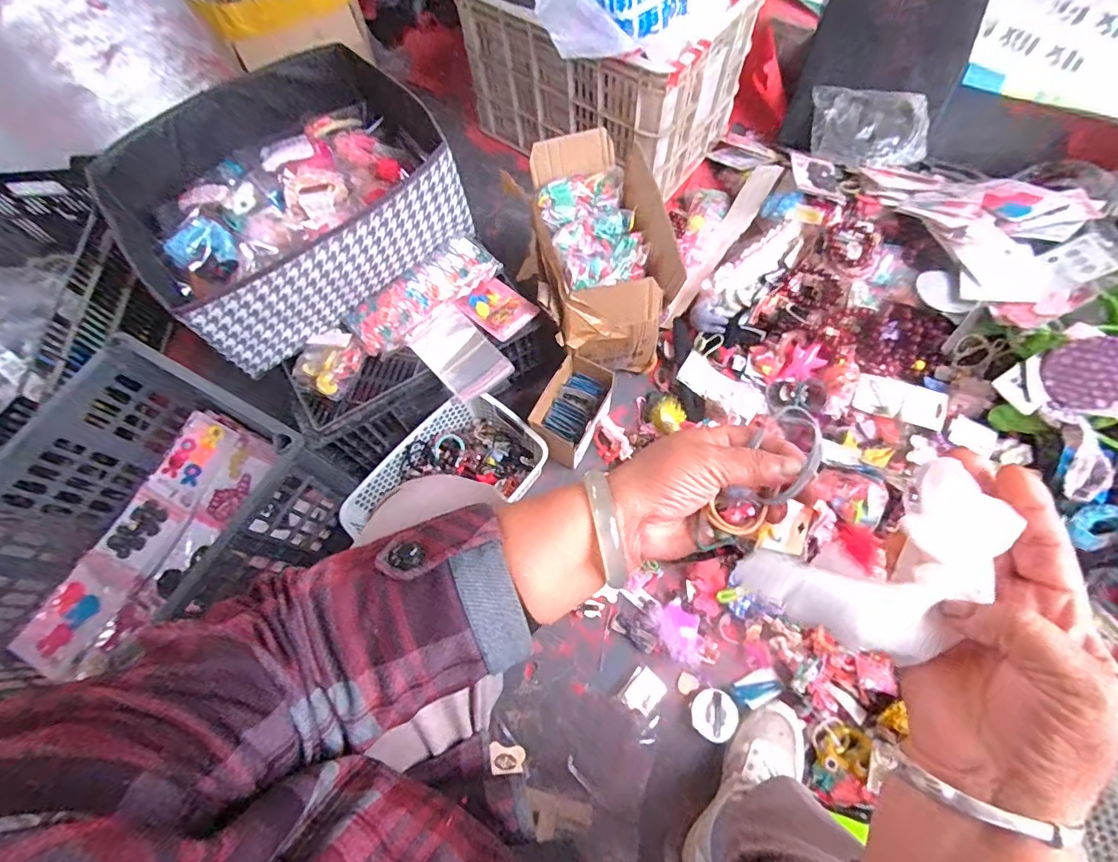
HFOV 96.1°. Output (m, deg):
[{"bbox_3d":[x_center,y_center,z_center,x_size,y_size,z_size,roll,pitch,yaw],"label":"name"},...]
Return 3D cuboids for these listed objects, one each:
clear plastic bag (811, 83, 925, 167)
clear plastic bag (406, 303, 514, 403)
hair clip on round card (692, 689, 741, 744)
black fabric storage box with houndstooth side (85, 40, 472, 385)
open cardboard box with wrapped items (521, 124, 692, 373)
[{"bbox_3d":[0.595,-0.594,0.971,0.188,0.062,0.179,8,69,6],"label":"clear plastic bag"},{"bbox_3d":[-0.145,-0.113,0.743,0.095,0.030,0.137,-43,72,-13],"label":"clear plastic bag"},{"bbox_3d":[0.221,0.401,0.711,0.065,0.016,0.062,-1,68,2],"label":"hair clip on round card"},{"bbox_3d":[-0.401,-0.347,0.739,0.419,0.164,0.388,-36,71,-11],"label":"black fabric storage box with houndstooth side"},{"bbox_3d":[0.059,-0.288,0.855,0.200,0.217,0.346,-12,68,-2],"label":"open cardboard box with wrapped items"}]

